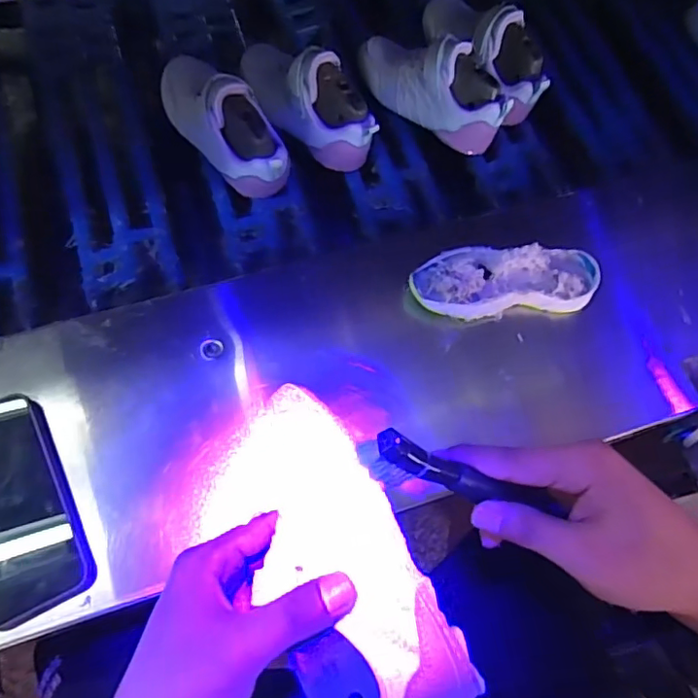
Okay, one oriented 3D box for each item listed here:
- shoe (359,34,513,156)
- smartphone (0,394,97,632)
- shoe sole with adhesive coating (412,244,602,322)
[{"bbox_3d":[0.088,-0.292,0.621,0.188,0.076,0.084,37,80,15],"label":"shoe"},{"bbox_3d":[-0.255,0.117,0.426,0.079,0.018,0.164,-23,75,-19],"label":"smartphone"},{"bbox_3d":[0.143,-0.064,0.510,0.167,0.034,0.067,-6,83,-6],"label":"shoe sole with adhesive coating"}]

